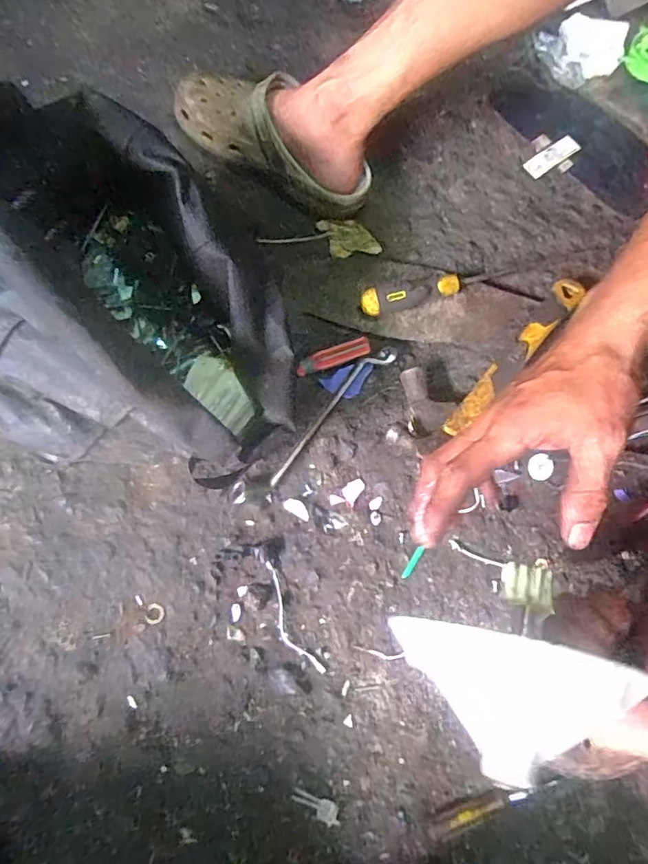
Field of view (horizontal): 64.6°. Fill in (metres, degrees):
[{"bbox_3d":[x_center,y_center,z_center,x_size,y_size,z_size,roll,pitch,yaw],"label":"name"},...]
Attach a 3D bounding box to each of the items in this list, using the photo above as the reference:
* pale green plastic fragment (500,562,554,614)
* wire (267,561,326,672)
[{"bbox_3d":[0.116,0.088,0.291,0.023,0.016,0.024,10,72,5],"label":"pale green plastic fragment"},{"bbox_3d":[-0.036,0.185,0.504,0.023,0.004,0.115,-28,76,-8],"label":"wire"}]

